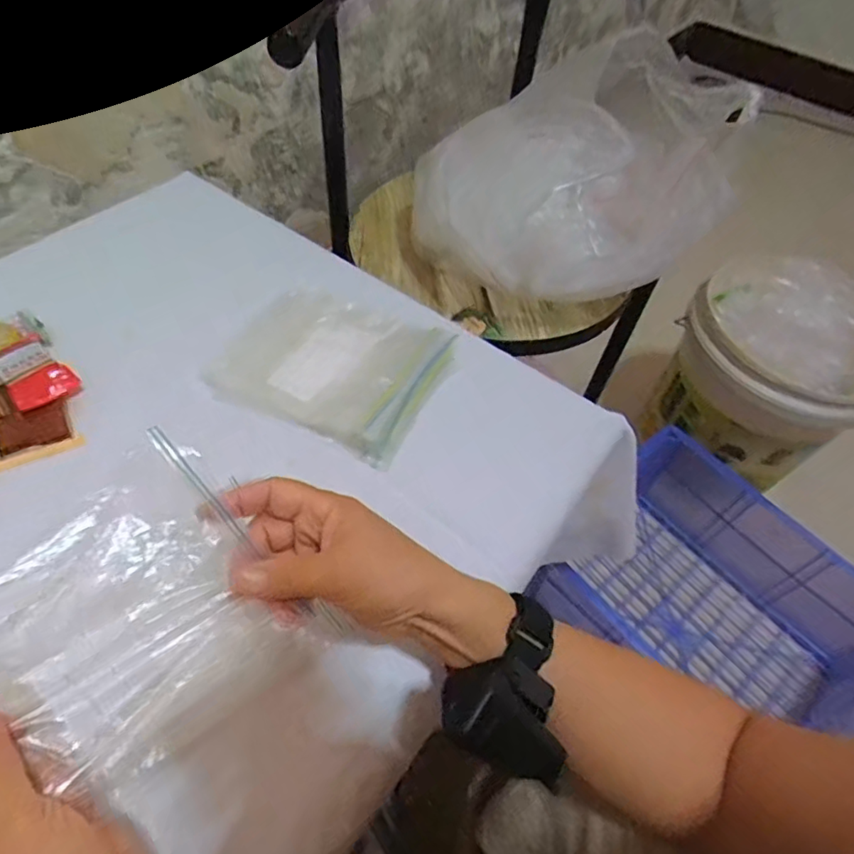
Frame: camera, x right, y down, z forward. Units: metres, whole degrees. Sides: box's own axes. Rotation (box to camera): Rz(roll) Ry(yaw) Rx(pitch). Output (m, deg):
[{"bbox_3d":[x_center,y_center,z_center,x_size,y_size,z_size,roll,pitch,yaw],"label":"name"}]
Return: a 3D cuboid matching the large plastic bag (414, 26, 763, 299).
[{"bbox_3d":[0.145,-0.254,0.579,0.261,0.201,0.201,-15,57,-15],"label":"large plastic bag"}]

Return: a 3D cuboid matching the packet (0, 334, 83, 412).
[{"bbox_3d":[-0.319,-0.045,0.447,0.069,0.013,0.048,36,59,19],"label":"packet"}]

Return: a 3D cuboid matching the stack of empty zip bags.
[{"bbox_3d":[-0.081,-0.061,0.492,0.183,0.026,0.147,22,55,10],"label":"stack of empty zip bags"}]

